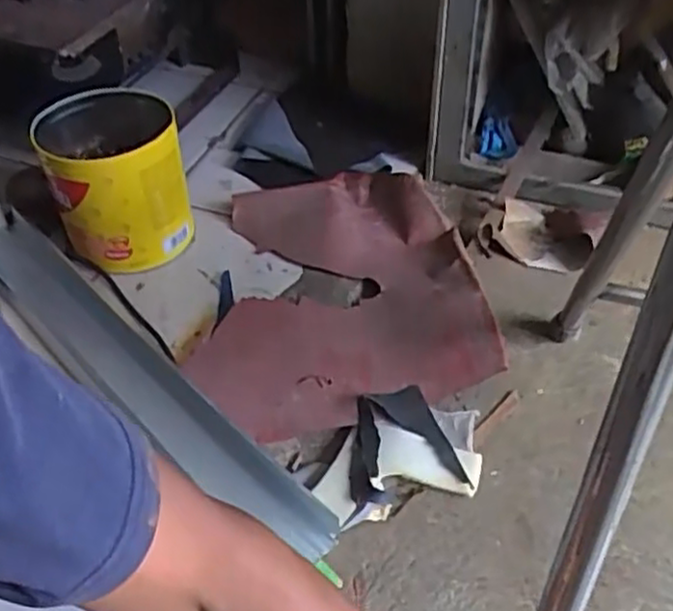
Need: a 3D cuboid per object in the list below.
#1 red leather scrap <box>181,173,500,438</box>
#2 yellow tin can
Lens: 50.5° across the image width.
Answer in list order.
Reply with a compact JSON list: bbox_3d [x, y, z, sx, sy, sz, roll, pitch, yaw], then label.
[{"bbox_3d":[0.000,-0.007,0.813,0.316,0.075,0.349,-7,45,-4],"label":"red leather scrap"},{"bbox_3d":[-0.248,-0.140,0.822,0.143,0.164,0.144,-15,48,-12],"label":"yellow tin can"}]

